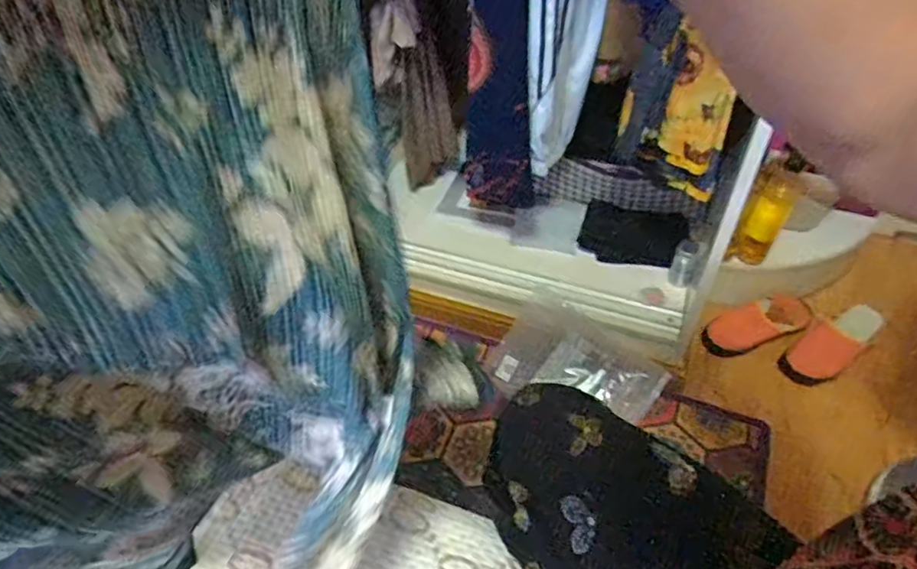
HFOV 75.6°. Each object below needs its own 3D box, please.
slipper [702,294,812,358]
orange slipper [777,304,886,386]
[{"bbox_3d":[0.618,0.085,1.228,0.242,0.052,0.081,-18,49,-9],"label":"slipper"},{"bbox_3d":[0.744,0.119,1.182,0.229,0.047,0.099,-34,54,-22],"label":"orange slipper"}]

